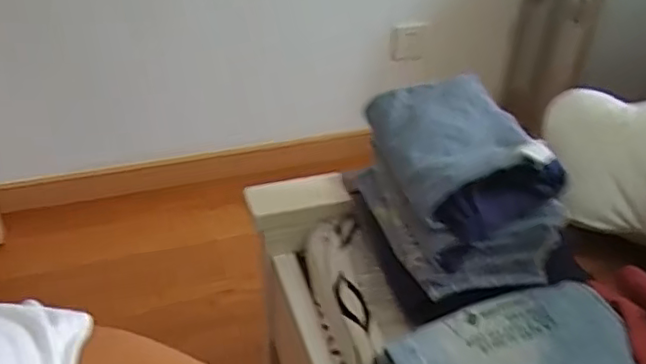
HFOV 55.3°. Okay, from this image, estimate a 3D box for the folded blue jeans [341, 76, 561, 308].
[{"bbox_3d":[0.132,-0.009,0.631,0.143,0.126,0.216,-4,37,-9],"label":"folded blue jeans"}]

